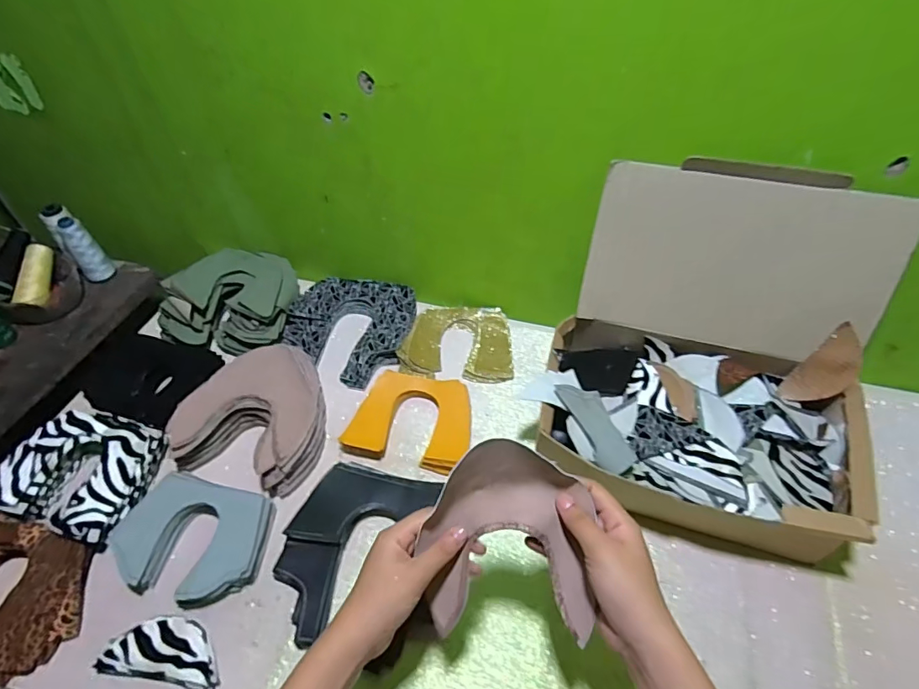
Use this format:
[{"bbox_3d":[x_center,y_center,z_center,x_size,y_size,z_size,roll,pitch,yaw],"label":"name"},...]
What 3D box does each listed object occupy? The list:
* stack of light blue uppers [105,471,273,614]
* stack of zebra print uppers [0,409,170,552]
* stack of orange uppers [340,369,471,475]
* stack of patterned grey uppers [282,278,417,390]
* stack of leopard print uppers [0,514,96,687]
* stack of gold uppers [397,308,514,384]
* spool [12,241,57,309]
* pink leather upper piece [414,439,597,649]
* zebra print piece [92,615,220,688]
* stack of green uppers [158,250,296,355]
[{"bbox_3d":[-0.292,0.212,0.543,0.154,0.026,0.120,8,51,8],"label":"stack of light blue uppers"},{"bbox_3d":[-0.447,0.149,0.593,0.160,0.050,0.144,10,51,10],"label":"stack of zebra print uppers"},{"bbox_3d":[-0.062,0.097,0.648,0.150,0.033,0.116,8,51,8],"label":"stack of orange uppers"},{"bbox_3d":[-0.168,-0.027,0.760,0.183,0.034,0.181,11,51,11],"label":"stack of patterned grey uppers"},{"bbox_3d":[-0.481,0.255,0.514,0.180,0.041,0.132,9,51,9],"label":"stack of leopard print uppers"},{"bbox_3d":[0.000,-0.005,0.742,0.160,0.027,0.127,5,50,6],"label":"stack of gold uppers"},{"bbox_3d":[-0.673,-0.108,0.793,0.034,0.043,0.111,-6,67,-3],"label":"spool"},{"bbox_3d":[0.039,0.152,0.380,0.129,0.070,0.158,1,83,6],"label":"pink leather upper piece"},{"bbox_3d":[-0.287,0.299,0.485,0.117,0.023,0.054,7,51,7],"label":"zebra print piece"},{"bbox_3d":[-0.344,-0.077,0.770,0.172,0.079,0.187,9,49,8],"label":"stack of green uppers"}]

